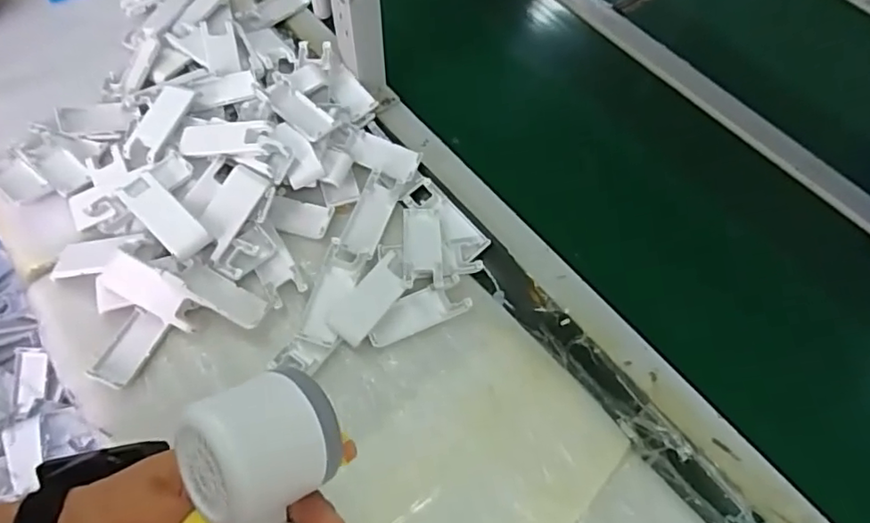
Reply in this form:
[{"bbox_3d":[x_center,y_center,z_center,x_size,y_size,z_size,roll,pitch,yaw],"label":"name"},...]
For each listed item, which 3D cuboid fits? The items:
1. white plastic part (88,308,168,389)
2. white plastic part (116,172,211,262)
[{"bbox_3d":[-0.283,0.080,0.530,0.039,0.010,0.070,21,63,10],"label":"white plastic part"},{"bbox_3d":[-0.266,-0.045,0.557,0.105,0.013,0.036,42,79,12],"label":"white plastic part"}]

